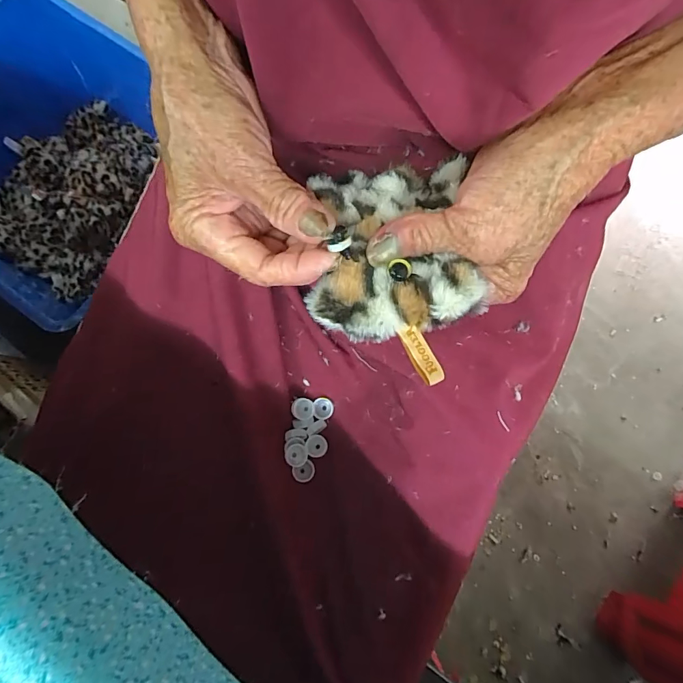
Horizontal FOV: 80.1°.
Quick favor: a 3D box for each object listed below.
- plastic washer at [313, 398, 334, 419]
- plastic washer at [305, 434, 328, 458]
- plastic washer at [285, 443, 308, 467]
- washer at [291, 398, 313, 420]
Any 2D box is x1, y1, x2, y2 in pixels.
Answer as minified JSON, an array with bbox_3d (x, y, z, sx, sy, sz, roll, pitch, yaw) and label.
[{"bbox_3d":[-0.014,0.053,0.319,0.015,0.004,0.017,5,74,-1],"label":"plastic washer"},{"bbox_3d":[-0.019,0.080,0.310,0.016,0.004,0.016,5,74,-1],"label":"plastic washer"},{"bbox_3d":[-0.034,0.086,0.306,0.017,0.004,0.016,4,74,-1],"label":"plastic washer"},{"bbox_3d":[-0.031,0.053,0.317,0.017,0.004,0.017,1,74,-2],"label":"washer"}]

